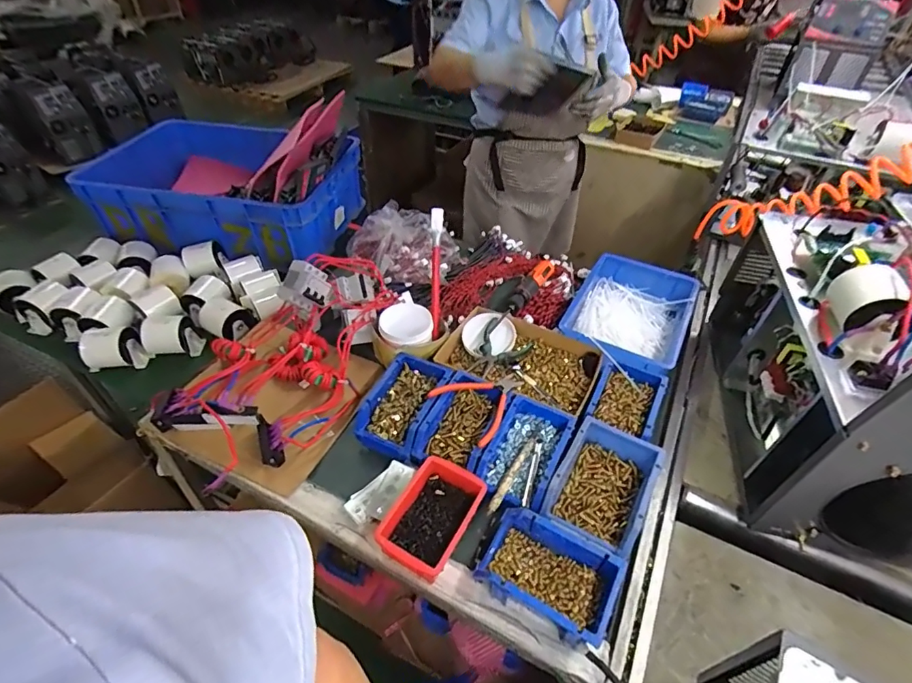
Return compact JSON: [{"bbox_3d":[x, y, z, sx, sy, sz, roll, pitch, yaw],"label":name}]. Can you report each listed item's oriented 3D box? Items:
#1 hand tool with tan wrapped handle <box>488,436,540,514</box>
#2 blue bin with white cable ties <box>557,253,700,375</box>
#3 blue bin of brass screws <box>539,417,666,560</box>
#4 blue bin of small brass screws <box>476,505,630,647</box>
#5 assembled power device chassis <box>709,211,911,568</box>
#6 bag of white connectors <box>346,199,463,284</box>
[{"bbox_3d":[0.099,0.193,0.678,0.040,0.015,0.147,24,50,21],"label":"hand tool with tan wrapped handle"},{"bbox_3d":[0.344,-0.051,0.933,0.211,0.074,0.294,24,50,21],"label":"blue bin with white cable ties"},{"bbox_3d":[0.207,0.207,0.663,0.122,0.066,0.189,25,50,22],"label":"blue bin of brass screws"},{"bbox_3d":[0.113,0.290,0.583,0.159,0.065,0.109,23,49,20],"label":"blue bin of small brass screws"},{"bbox_3d":[0.618,0.004,0.699,0.253,0.380,0.494,11,46,10],"label":"assembled power device chassis"},{"bbox_3d":[-0.124,-0.232,1.062,0.267,0.100,0.191,28,51,24],"label":"bag of white connectors"}]

